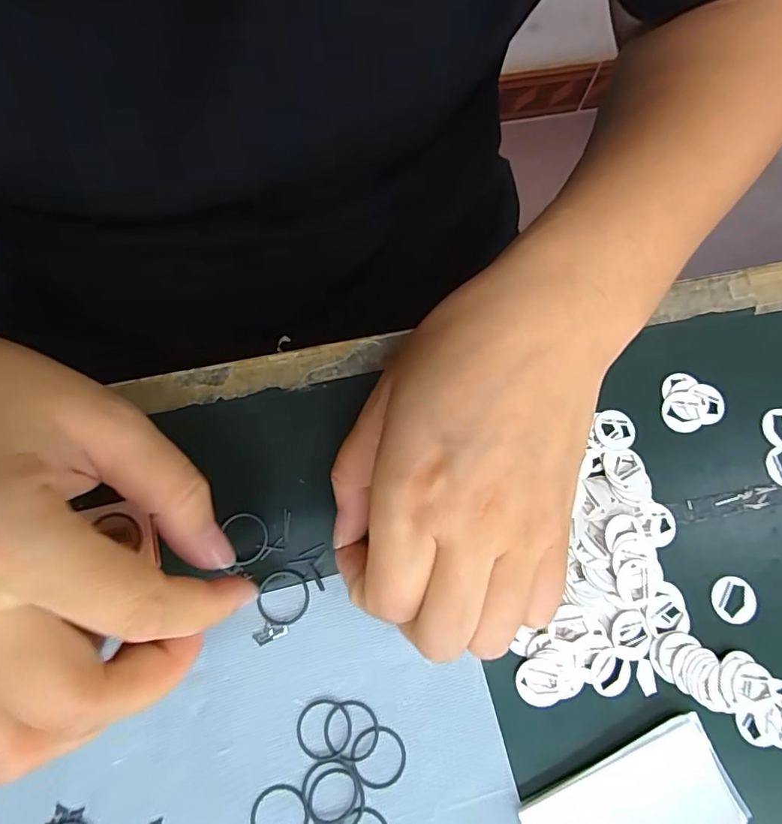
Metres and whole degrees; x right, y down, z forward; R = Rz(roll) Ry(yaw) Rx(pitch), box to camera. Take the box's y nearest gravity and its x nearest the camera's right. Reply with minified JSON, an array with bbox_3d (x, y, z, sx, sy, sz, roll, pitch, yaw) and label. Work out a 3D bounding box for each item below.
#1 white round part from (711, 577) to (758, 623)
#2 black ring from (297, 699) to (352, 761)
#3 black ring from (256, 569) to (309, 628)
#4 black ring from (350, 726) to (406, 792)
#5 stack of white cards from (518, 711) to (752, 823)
[{"bbox_3d":[0.142,0.078,0.211,0.017,0.004,0.018,2,76,-2],"label":"white round part"},{"bbox_3d":[-0.025,0.120,0.192,0.020,0.004,0.021,1,76,-2],"label":"black ring"},{"bbox_3d":[-0.043,0.074,0.201,0.021,0.004,0.020,1,76,-2],"label":"black ring"},{"bbox_3d":[-0.005,0.129,0.190,0.020,0.004,0.021,1,76,-2],"label":"black ring"},{"bbox_3d":[0.089,0.149,0.188,0.078,0.005,0.043,-23,78,-8],"label":"stack of white cards"}]

